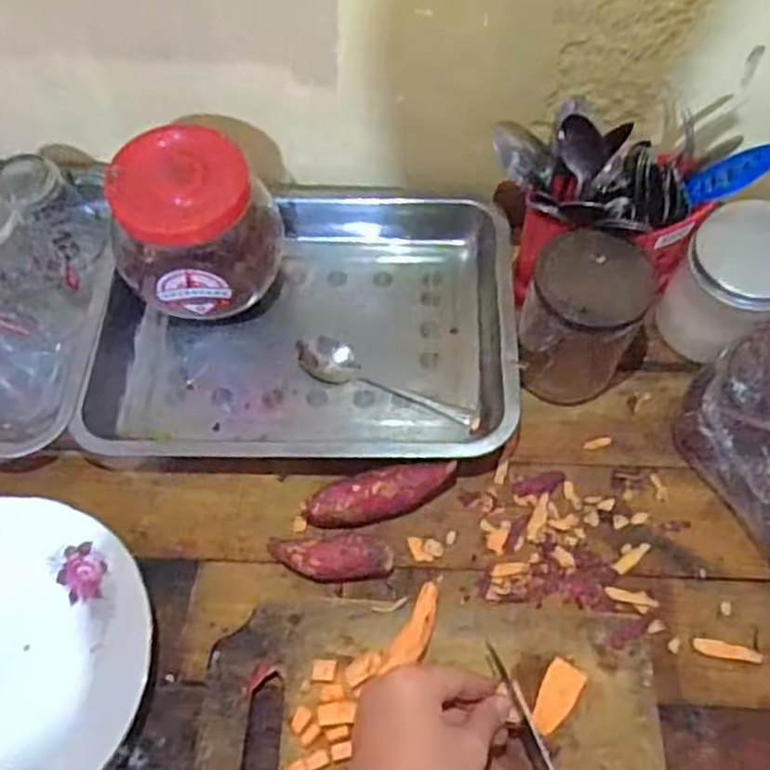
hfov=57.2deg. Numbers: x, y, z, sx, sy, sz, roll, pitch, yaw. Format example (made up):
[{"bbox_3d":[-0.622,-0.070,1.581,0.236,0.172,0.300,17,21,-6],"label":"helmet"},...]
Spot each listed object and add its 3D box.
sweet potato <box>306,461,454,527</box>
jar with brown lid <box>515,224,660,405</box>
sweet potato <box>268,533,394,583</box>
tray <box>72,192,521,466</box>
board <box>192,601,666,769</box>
[{"bbox_3d":[-0.004,0.082,0.530,0.111,0.039,0.037,-17,65,-8],"label":"sweet potato"},{"bbox_3d":[0.148,-0.047,0.539,0.085,0.130,0.070,16,65,8],"label":"jar with brown lid"},{"bbox_3d":[-0.042,0.126,0.514,0.092,0.027,0.032,4,63,2],"label":"sweet potato"},{"bbox_3d":[-0.069,-0.059,0.597,0.344,0.046,0.246,2,63,1],"label":"tray"},{"bbox_3d":[0.029,0.232,0.458,0.298,0.014,0.179,4,63,2],"label":"board"}]

